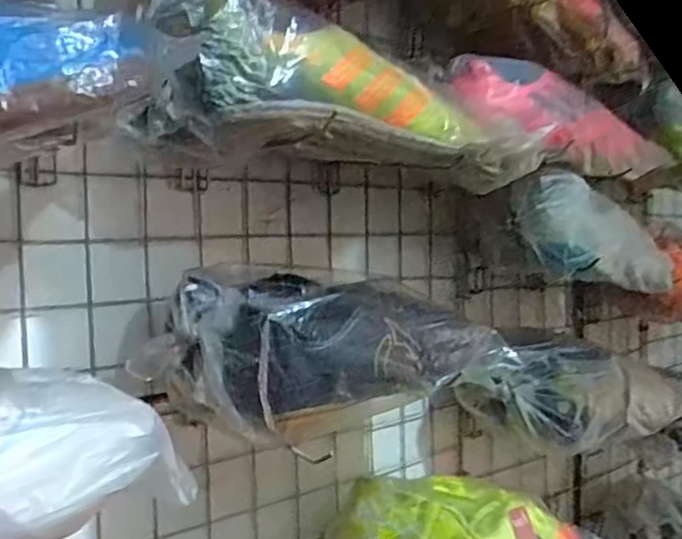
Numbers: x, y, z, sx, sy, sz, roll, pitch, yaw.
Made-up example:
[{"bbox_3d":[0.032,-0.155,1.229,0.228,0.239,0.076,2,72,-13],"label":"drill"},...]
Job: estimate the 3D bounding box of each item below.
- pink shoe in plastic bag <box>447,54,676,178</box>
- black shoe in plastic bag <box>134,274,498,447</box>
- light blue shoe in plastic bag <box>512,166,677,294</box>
[{"bbox_3d":[0.229,-0.142,0.688,0.277,0.078,0.072,14,-4,-30],"label":"pink shoe in plastic bag"},{"bbox_3d":[-0.007,0.058,0.554,0.283,0.103,0.096,-1,3,-31],"label":"black shoe in plastic bag"},{"bbox_3d":[0.277,-0.025,0.741,0.243,0.092,0.057,19,-8,-34],"label":"light blue shoe in plastic bag"}]

